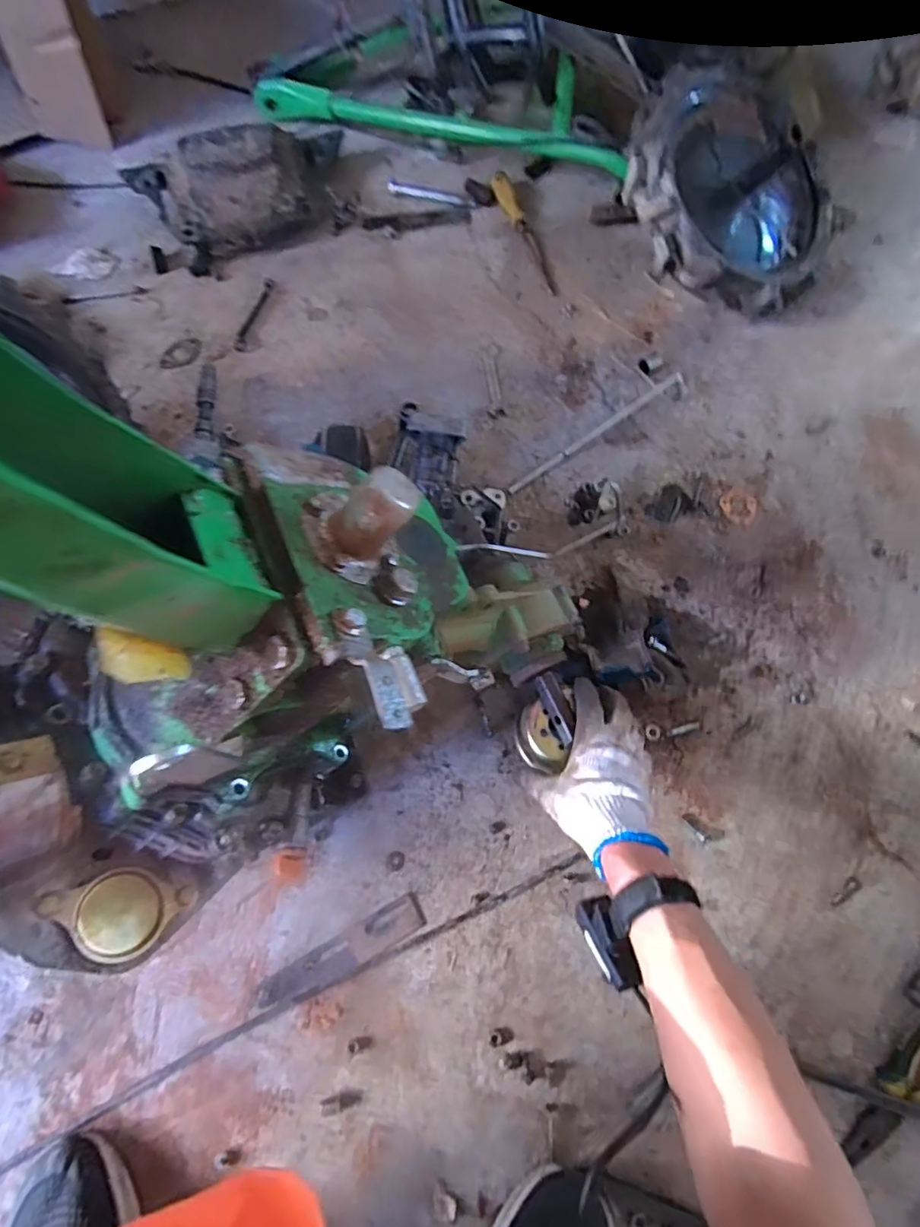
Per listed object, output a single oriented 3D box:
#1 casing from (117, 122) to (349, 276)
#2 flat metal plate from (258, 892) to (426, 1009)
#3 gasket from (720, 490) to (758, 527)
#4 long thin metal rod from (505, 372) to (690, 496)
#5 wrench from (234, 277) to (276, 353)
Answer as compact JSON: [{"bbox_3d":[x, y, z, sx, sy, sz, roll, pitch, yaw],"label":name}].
[{"bbox_3d":[-0.352,-0.715,0.971,0.353,0.087,0.252,-23,71,-8],"label":"casing"},{"bbox_3d":[-0.119,0.352,0.602,0.174,0.005,0.038,-29,72,-10],"label":"flat metal plate"},{"bbox_3d":[0.380,-0.146,0.796,0.049,0.004,0.050,0,71,0],"label":"gasket"},{"bbox_3d":[0.196,-0.250,0.818,0.305,0.016,0.032,-33,74,-11],"label":"long thin metal rod"},{"bbox_3d":[-0.324,-0.474,0.926,0.020,0.005,0.146,14,71,5],"label":"wrench"}]

